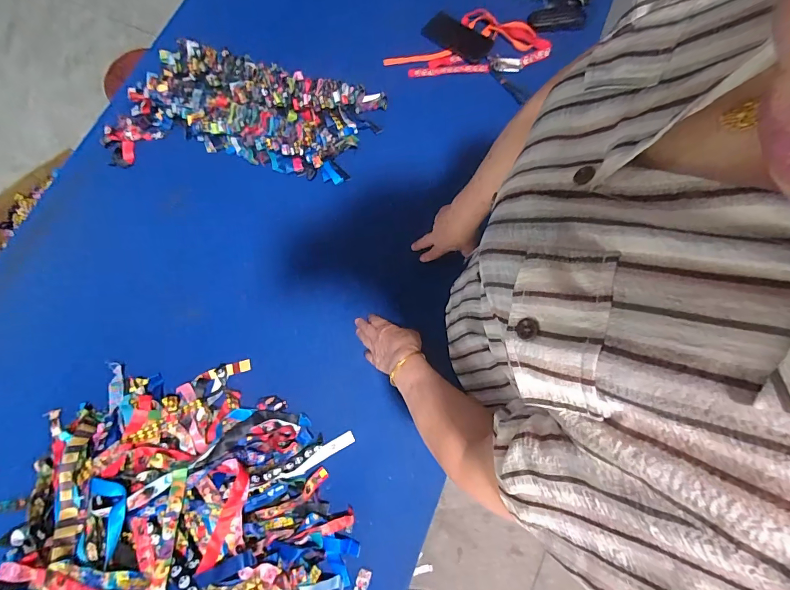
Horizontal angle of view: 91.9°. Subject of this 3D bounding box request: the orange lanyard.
[{"bbox_3d":[0.172,-0.603,0.916,0.377,0.024,0.171,-1,75,0],"label":"orange lanyard"}]

